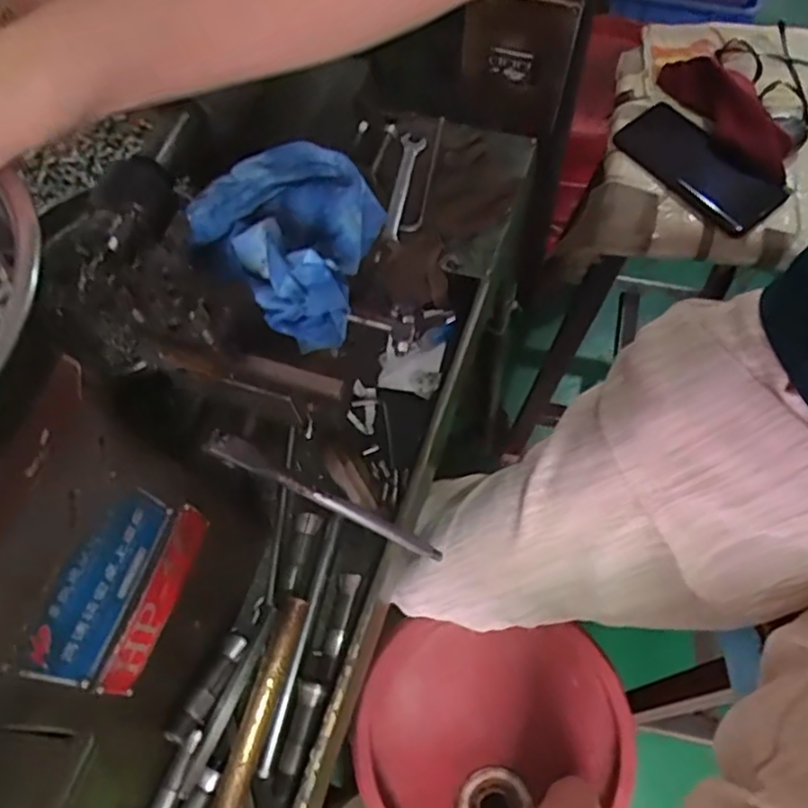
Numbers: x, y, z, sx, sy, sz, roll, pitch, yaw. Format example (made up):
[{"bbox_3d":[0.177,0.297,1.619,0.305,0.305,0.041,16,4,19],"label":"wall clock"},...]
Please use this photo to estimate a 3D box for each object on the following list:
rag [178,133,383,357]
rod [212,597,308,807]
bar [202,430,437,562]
[{"bbox_3d":[-0.066,-0.099,0.353,0.098,0.040,0.124,11,65,4],"label":"rag"},{"bbox_3d":[-0.099,0.211,0.442,0.018,0.019,0.157,13,66,10],"label":"rod"},{"bbox_3d":[-0.045,0.068,0.444,0.194,0.012,0.013,33,61,-30],"label":"bar"}]

